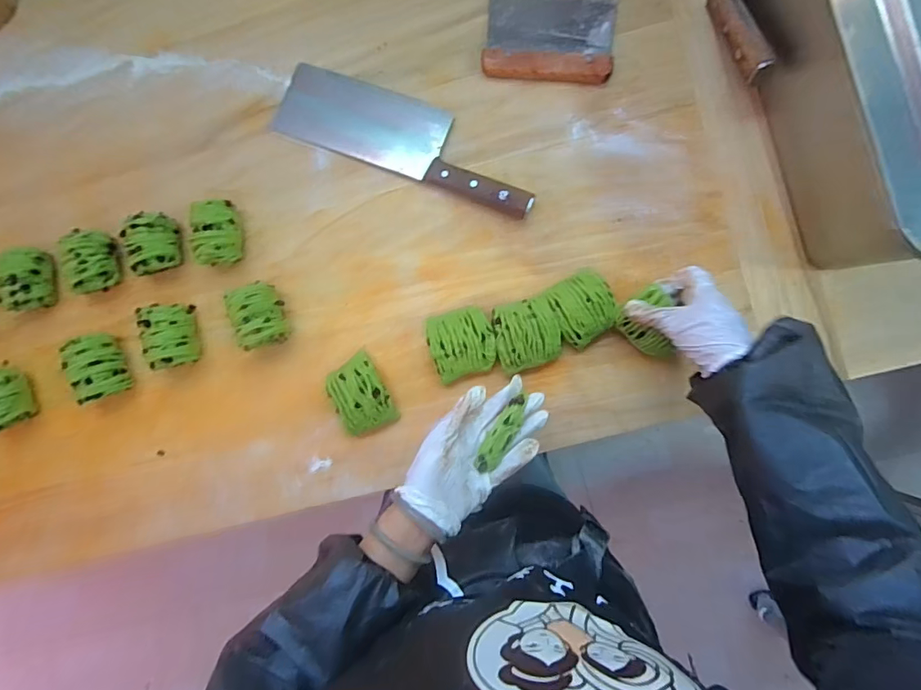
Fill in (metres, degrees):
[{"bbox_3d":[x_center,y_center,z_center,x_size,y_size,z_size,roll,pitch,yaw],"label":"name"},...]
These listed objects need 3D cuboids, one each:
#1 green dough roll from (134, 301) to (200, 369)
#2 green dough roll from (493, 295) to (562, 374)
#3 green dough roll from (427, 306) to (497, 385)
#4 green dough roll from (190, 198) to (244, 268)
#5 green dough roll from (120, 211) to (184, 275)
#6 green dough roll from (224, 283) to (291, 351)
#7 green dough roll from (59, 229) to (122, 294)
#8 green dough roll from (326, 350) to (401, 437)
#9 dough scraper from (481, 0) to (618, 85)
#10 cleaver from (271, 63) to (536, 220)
[{"bbox_3d":[-0.336,-0.010,0.546,0.056,0.045,0.073,-5,89,4],"label":"green dough roll"},{"bbox_3d":[0.074,-0.012,0.528,0.069,0.031,0.074,-13,89,4],"label":"green dough roll"},{"bbox_3d":[0.002,-0.002,0.534,0.071,0.032,0.074,-17,89,3],"label":"green dough roll"},{"bbox_3d":[-0.282,-0.128,0.547,0.050,0.044,0.073,-7,89,4],"label":"green dough roll"},{"bbox_3d":[-0.357,-0.117,0.550,0.053,0.046,0.068,-8,89,4],"label":"green dough roll"},{"bbox_3d":[-0.229,-0.032,0.539,0.060,0.049,0.073,-21,88,3],"label":"green dough roll"},{"bbox_3d":[-0.433,-0.098,0.552,0.054,0.044,0.073,-10,89,4],"label":"green dough roll"},{"bbox_3d":[-0.114,0.056,0.539,0.060,0.035,0.085,-24,88,3],"label":"green dough roll"},{"bbox_3d":[0.102,-0.355,0.540,0.144,0.018,0.106,7,90,4],"label":"dough scraper"},{"bbox_3d":[-0.060,-0.241,0.545,0.315,0.022,0.090,21,91,4],"label":"cleaver"}]

